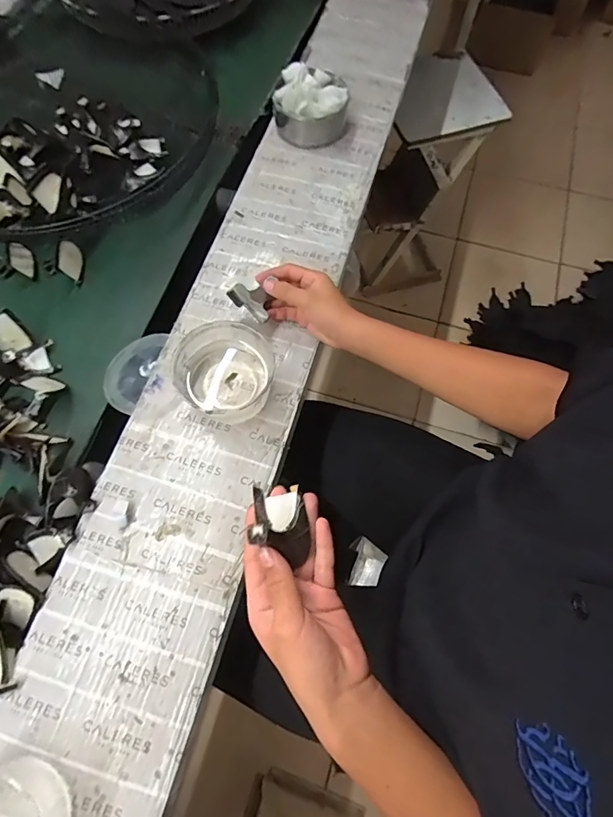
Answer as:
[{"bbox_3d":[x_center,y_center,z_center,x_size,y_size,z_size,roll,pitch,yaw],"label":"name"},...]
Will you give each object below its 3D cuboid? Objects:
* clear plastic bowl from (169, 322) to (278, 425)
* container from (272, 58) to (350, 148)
[{"bbox_3d":[-0.099,-0.043,0.535,0.107,0.063,0.105,0,68,-1],"label":"clear plastic bowl"},{"bbox_3d":[0.006,-0.482,0.699,0.117,0.075,0.115,-2,69,-2],"label":"container"}]

